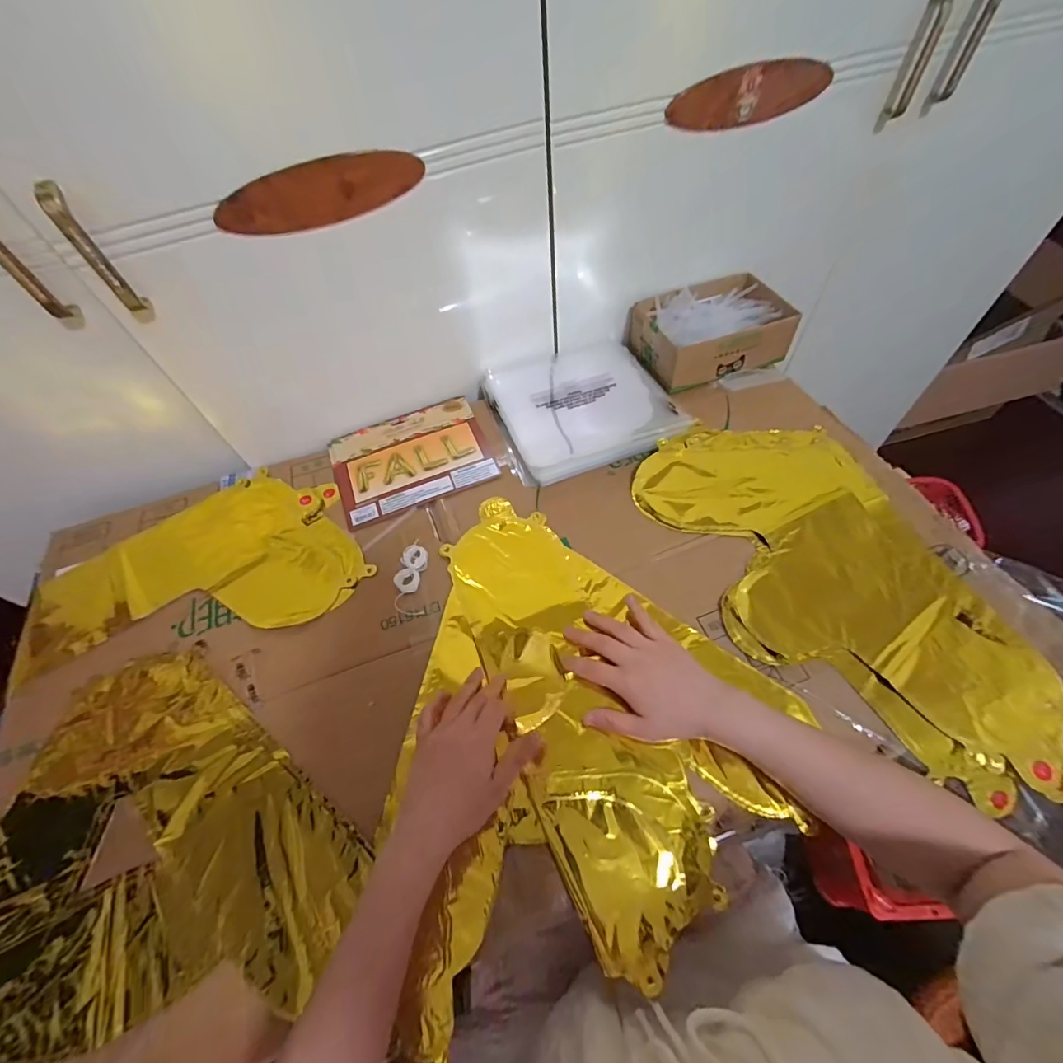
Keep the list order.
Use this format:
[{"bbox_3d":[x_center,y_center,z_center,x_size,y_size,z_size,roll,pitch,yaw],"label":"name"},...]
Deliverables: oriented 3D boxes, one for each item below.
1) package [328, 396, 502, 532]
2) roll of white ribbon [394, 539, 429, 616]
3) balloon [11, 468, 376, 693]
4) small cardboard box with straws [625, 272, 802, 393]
[{"bbox_3d":[-0.156,-0.098,0.601,0.192,0.006,0.158,-22,58,-9],"label":"package"},{"bbox_3d":[-0.131,0.048,0.503,0.033,0.012,0.084,-4,57,2],"label":"roll of white ribbon"},{"bbox_3d":[-0.382,0.051,0.526,0.353,0.005,0.225,-26,59,-11],"label":"balloon"},{"bbox_3d":[0.256,-0.286,0.668,0.194,0.063,0.143,-22,58,-9],"label":"small cardboard box with straws"}]

